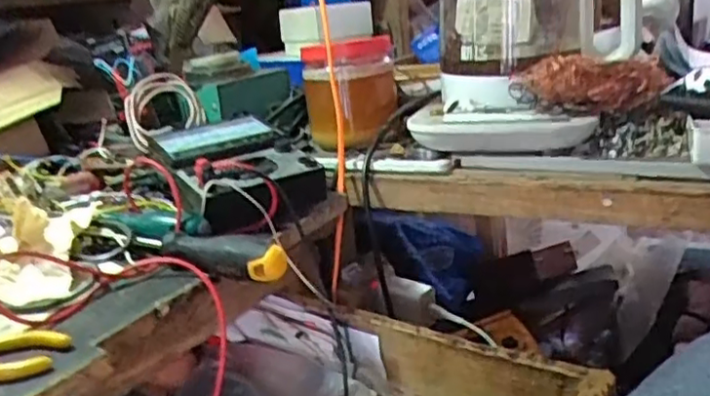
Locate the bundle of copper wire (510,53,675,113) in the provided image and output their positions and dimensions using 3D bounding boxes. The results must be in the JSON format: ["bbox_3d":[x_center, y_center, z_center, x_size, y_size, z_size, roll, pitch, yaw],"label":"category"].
[{"bbox_3d":[0.209,-0.101,0.587,0.132,0.045,0.048,-7,18,-3],"label":"bundle of copper wire"}]

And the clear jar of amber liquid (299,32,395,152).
[{"bbox_3d":[-0.006,-0.105,0.672,0.092,0.102,0.081,-5,18,3],"label":"clear jar of amber liquid"}]

